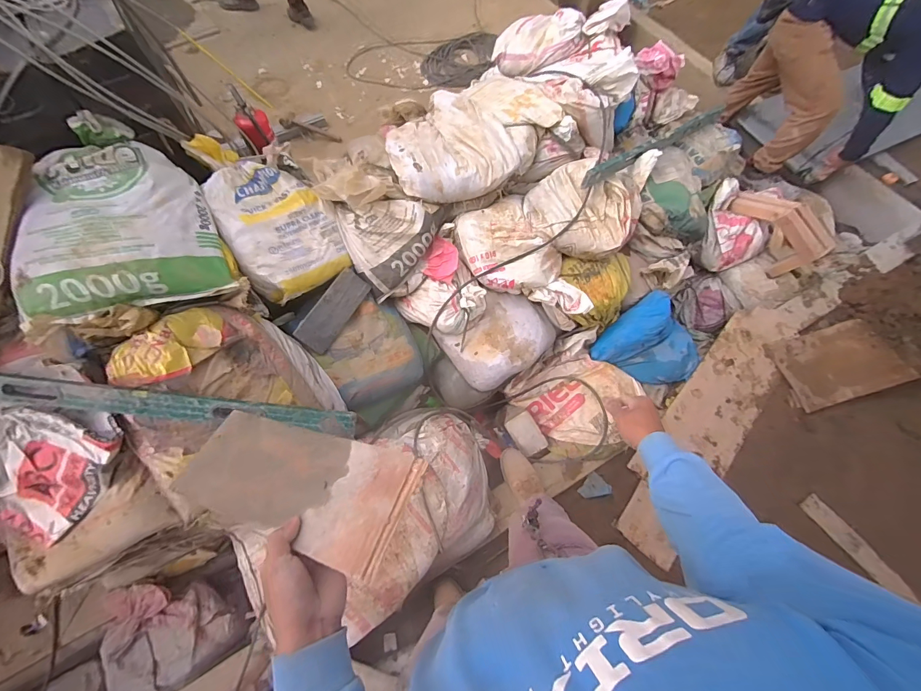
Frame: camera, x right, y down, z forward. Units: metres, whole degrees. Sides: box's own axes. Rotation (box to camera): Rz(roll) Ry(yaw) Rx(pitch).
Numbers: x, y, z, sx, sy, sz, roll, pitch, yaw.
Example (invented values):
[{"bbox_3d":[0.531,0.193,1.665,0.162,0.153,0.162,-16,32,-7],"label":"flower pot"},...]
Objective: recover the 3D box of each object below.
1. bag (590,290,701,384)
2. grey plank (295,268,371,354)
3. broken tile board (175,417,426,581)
[{"bbox_3d":[0.774,-0.023,1.573,0.446,0.195,0.326,12,65,6],"label":"bag"},{"bbox_3d":[-0.401,-0.113,1.228,0.109,0.017,0.272,35,73,-14],"label":"grey plank"},{"bbox_3d":[-0.214,0.159,0.472,0.343,0.012,0.128,4,51,27],"label":"broken tile board"}]

